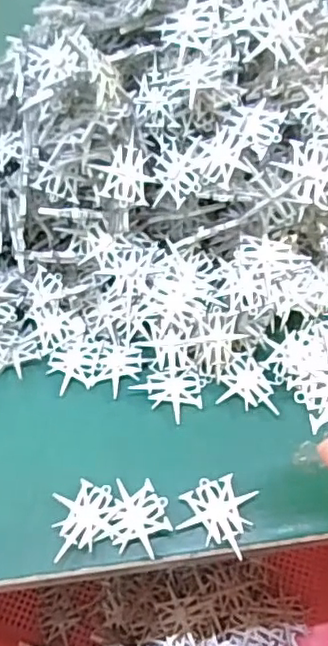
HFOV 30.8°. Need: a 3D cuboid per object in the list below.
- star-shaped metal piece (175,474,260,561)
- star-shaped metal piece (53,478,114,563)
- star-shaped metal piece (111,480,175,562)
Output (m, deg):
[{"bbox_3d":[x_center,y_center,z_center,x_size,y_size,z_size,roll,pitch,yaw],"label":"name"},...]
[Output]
[{"bbox_3d":[0.026,0.092,0.293,0.034,0.004,0.035,15,57,16],"label":"star-shaped metal piece"},{"bbox_3d":[-0.040,0.096,0.294,0.028,0.007,0.035,-9,58,-4],"label":"star-shaped metal piece"},{"bbox_3d":[-0.011,0.096,0.292,0.029,0.006,0.035,5,58,5],"label":"star-shaped metal piece"}]

